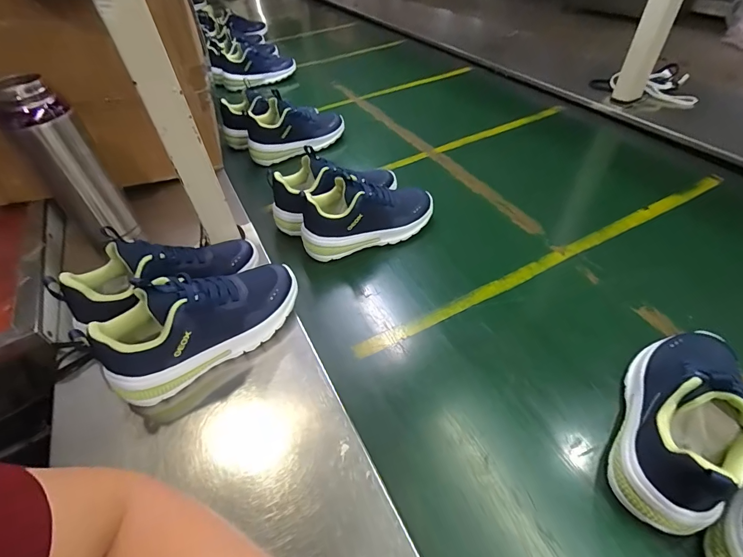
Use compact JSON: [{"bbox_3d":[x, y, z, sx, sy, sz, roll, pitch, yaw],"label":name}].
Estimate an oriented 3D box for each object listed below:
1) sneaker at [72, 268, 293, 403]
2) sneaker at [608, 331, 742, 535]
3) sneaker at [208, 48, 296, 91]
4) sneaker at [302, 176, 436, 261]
[{"bbox_3d":[-0.176,0.036,0.397,0.206,0.092,0.075,-31,54,-20],"label":"sneaker"},{"bbox_3d":[0.280,0.111,0.333,0.074,0.109,0.197,29,57,26],"label":"sneaker"},{"bbox_3d":[-0.321,-0.606,1.069,0.220,0.096,0.092,-19,51,-12],"label":"sneaker"},{"bbox_3d":[-0.004,-0.097,0.569,0.207,0.108,0.081,-20,51,-13],"label":"sneaker"}]

